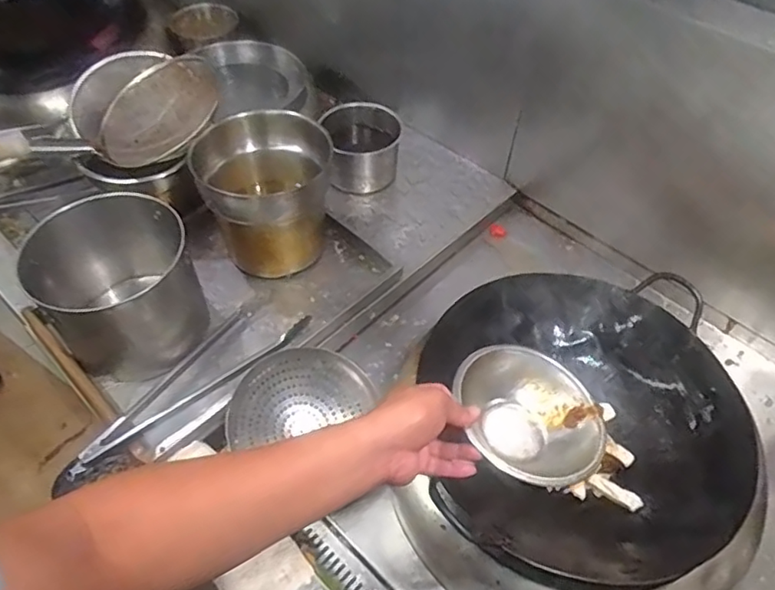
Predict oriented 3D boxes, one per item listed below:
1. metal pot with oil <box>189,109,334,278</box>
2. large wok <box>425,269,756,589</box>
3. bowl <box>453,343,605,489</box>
[{"bbox_3d":[-0.218,-0.173,1.097,0.229,0.236,0.209,1,50,-1],"label":"metal pot with oil"},{"bbox_3d":[0.264,0.171,0.848,0.399,0.121,0.408,8,51,4],"label":"large wok"},{"bbox_3d":[0.155,0.145,0.680,0.159,0.075,0.154,1,50,-1],"label":"bowl"}]

